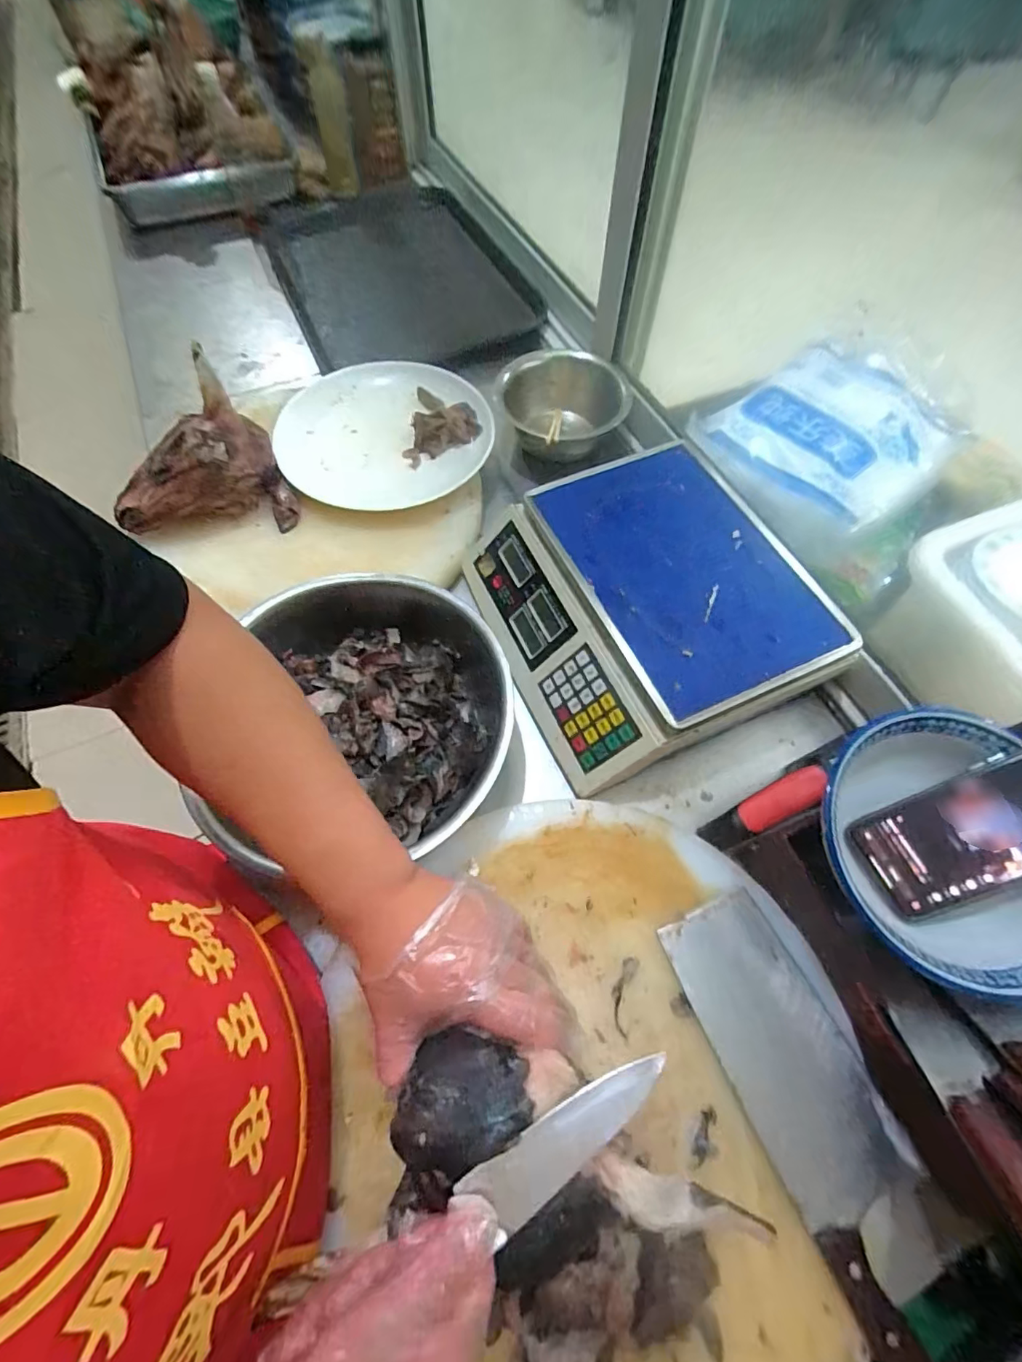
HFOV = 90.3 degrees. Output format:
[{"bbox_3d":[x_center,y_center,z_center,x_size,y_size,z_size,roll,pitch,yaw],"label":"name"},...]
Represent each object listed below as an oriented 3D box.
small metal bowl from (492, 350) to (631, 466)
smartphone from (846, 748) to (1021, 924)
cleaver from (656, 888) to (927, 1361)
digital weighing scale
[{"bbox_3d":[0.078,-0.394,0.742,0.174,0.080,0.183,0,63,1],"label":"small metal bowl"},{"bbox_3d":[0.348,0.115,0.382,0.152,0.008,0.078,-32,68,15],"label":"smartphone"},{"bbox_3d":[0.236,0.334,0.387,0.093,0.022,0.316,-21,65,-10],"label":"cleaver"},{"bbox_3d":[0.140,-0.087,0.559,0.295,0.113,0.323,-23,65,-11],"label":"digital weighing scale"}]

